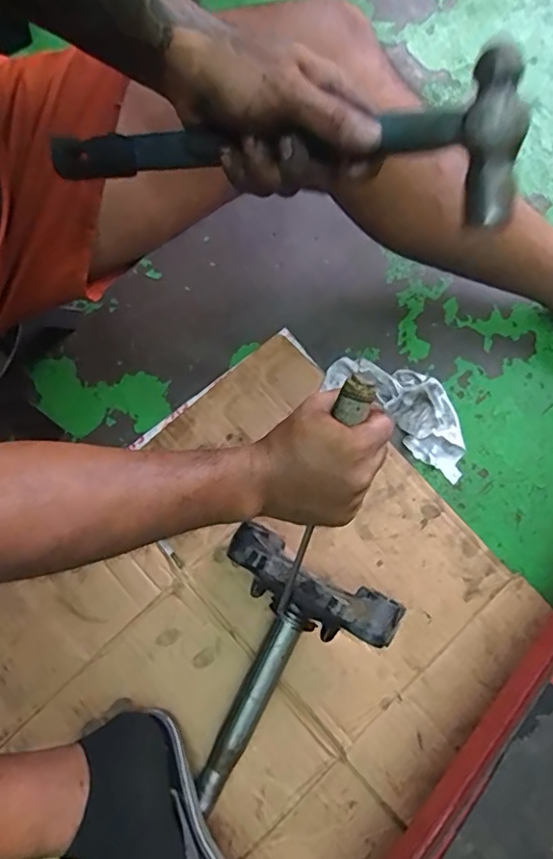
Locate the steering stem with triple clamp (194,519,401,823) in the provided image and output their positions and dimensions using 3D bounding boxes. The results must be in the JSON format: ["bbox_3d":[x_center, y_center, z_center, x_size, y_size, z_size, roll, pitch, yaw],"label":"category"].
[{"bbox_3d":[-0.018,0.234,0.507,0.167,0.081,0.247,29,78,5],"label":"steering stem with triple clamp"}]

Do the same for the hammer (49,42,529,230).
[{"bbox_3d":[-0.007,-0.174,0.341,0.297,0.046,0.078,3,77,12],"label":"hammer"}]

